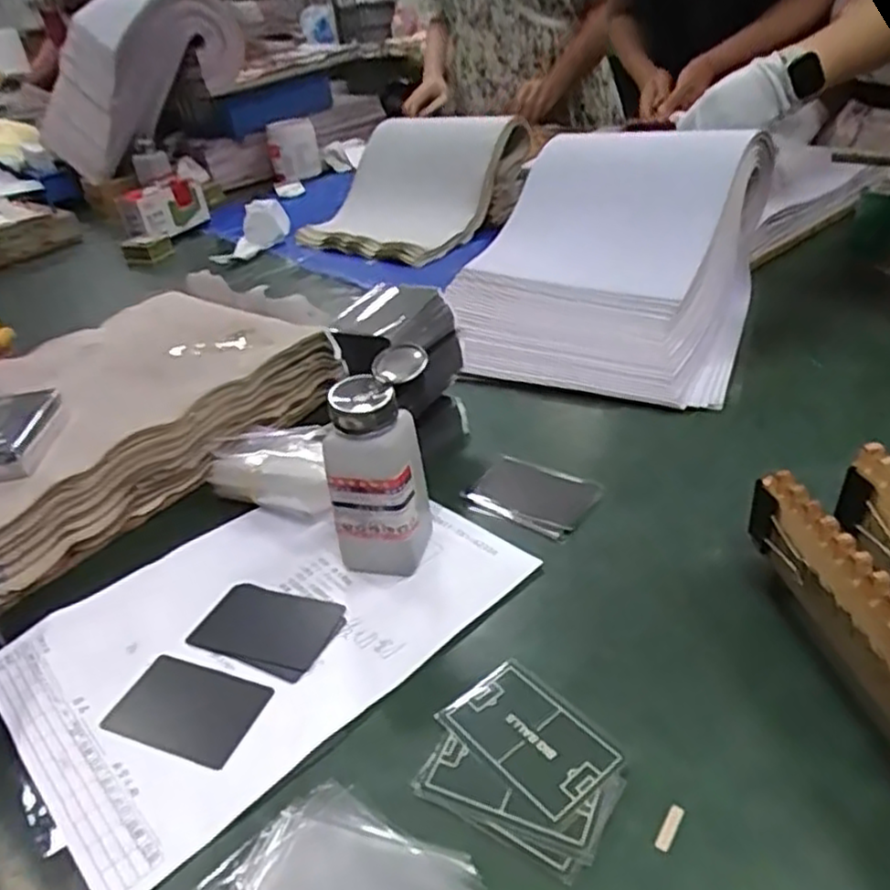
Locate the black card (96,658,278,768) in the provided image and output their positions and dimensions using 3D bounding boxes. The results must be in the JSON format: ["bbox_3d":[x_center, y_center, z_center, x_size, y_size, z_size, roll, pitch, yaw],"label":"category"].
[{"bbox_3d":[-0.146,0.150,0.415,0.085,0.004,0.055,6,33,22],"label":"black card"}]

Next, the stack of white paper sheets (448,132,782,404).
[{"bbox_3d":[0.157,-0.196,0.752,0.292,0.140,0.364,9,36,23],"label":"stack of white paper sheets"}]

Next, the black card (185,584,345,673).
[{"bbox_3d":[-0.113,0.115,0.466,0.088,0.004,0.055,5,34,21],"label":"black card"}]

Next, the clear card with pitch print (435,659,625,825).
[{"bbox_3d":[0.043,0.148,0.375,0.052,0.004,0.086,-28,38,-28],"label":"clear card with pitch print"}]

